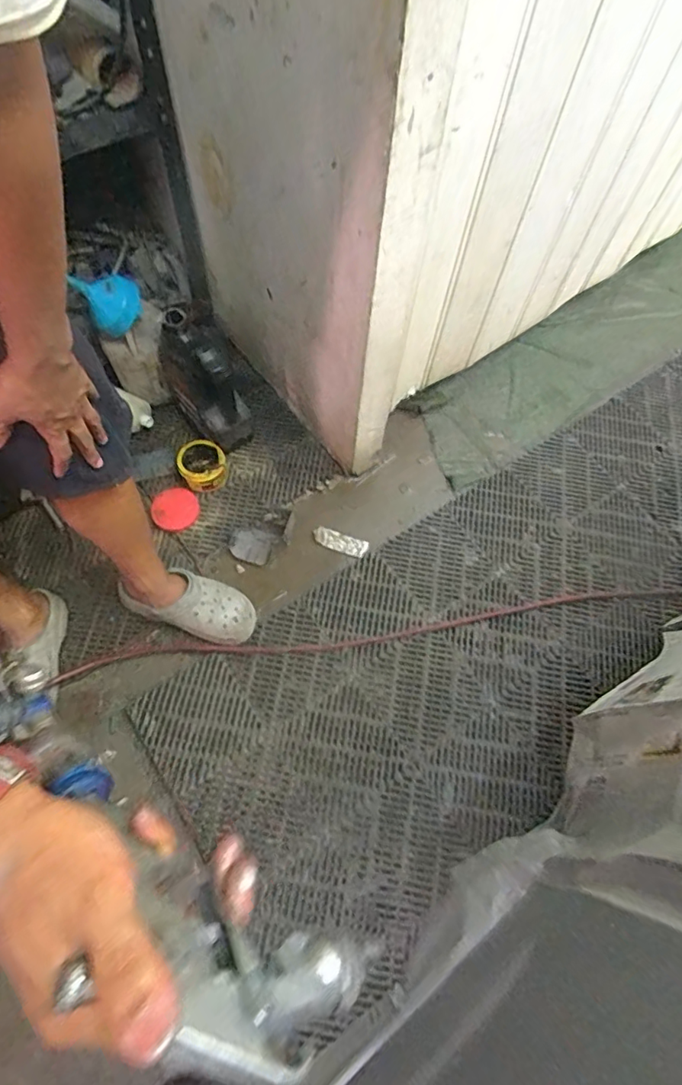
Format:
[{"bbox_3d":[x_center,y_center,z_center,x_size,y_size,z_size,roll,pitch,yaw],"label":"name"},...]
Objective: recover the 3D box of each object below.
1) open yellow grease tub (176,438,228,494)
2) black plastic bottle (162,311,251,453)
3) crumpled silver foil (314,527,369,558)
[{"bbox_3d":[-0.318,-0.174,1.203,0.103,0.062,0.120,-37,73,-17],"label":"open yellow grease tub"},{"bbox_3d":[-0.297,-0.341,1.155,0.134,0.319,0.203,-30,71,-15],"label":"black plastic bottle"},{"bbox_3d":[-0.002,-0.001,1.199,0.123,0.010,0.043,20,66,6],"label":"crumpled silver foil"}]

